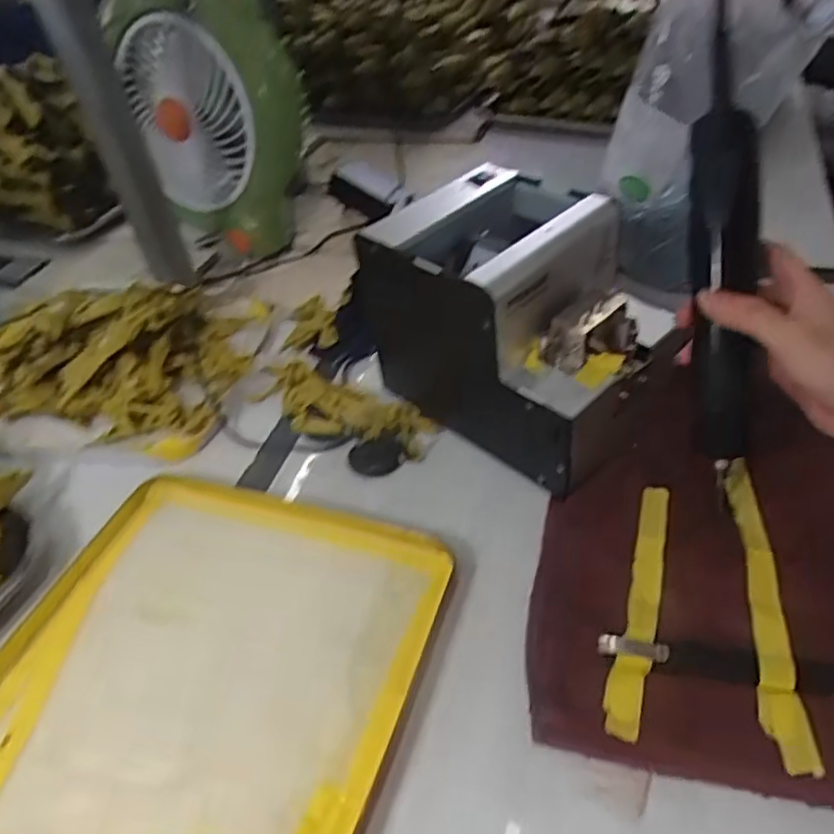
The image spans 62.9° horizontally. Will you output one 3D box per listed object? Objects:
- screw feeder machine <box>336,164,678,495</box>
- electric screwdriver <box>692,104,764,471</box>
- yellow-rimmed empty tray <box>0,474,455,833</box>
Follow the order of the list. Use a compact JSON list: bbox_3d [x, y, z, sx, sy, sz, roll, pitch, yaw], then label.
[{"bbox_3d":[0.068,-0.065,0.484,0.124,0.152,0.185,-36,51,-28],"label":"screw feeder machine"},{"bbox_3d":[0.186,-0.074,0.408,0.041,0.202,0.037,-5,12,1],"label":"electric screwdriver"},{"bbox_3d":[-0.129,0.144,0.393,0.247,0.016,0.240,10,46,17],"label":"yellow-rimmed empty tray"}]

